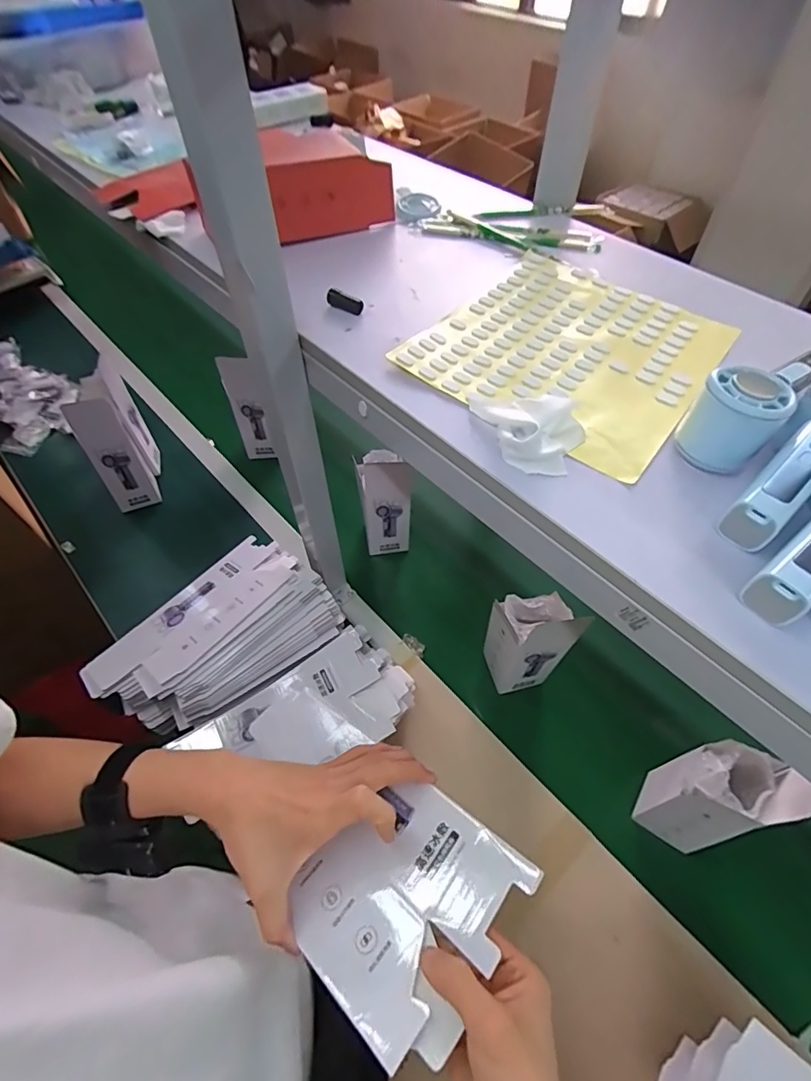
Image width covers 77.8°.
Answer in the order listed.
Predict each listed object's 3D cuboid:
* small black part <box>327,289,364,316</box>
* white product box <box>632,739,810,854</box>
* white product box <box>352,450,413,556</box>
[{"bbox_3d":[-0.061,-0.239,0.504,0.038,0.016,0.008,23,58,15],"label":"small black part"},{"bbox_3d":[0.344,0.282,0.564,0.075,0.217,0.082,28,59,18],"label":"white product box"},{"bbox_3d":[-0.034,-0.065,0.831,0.079,0.221,0.057,-5,55,-4],"label":"white product box"}]

